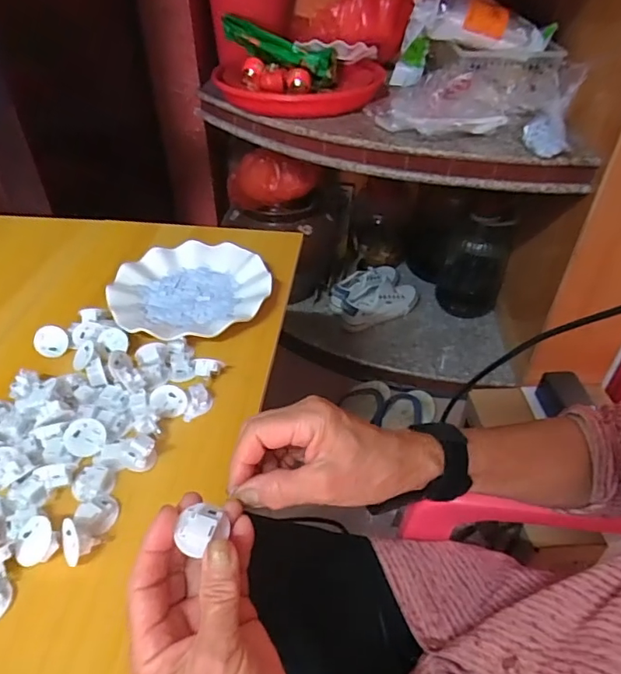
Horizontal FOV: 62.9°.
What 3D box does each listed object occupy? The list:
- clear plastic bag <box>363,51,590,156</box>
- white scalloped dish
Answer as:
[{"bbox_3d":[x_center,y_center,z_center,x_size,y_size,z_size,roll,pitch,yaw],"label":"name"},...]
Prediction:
[{"bbox_3d":[0.270,-0.417,0.886,0.329,0.102,0.204,8,41,8],"label":"clear plastic bag"},{"bbox_3d":[-0.142,-0.056,0.609,0.182,0.024,0.177,0,41,0],"label":"white scalloped dish"}]

